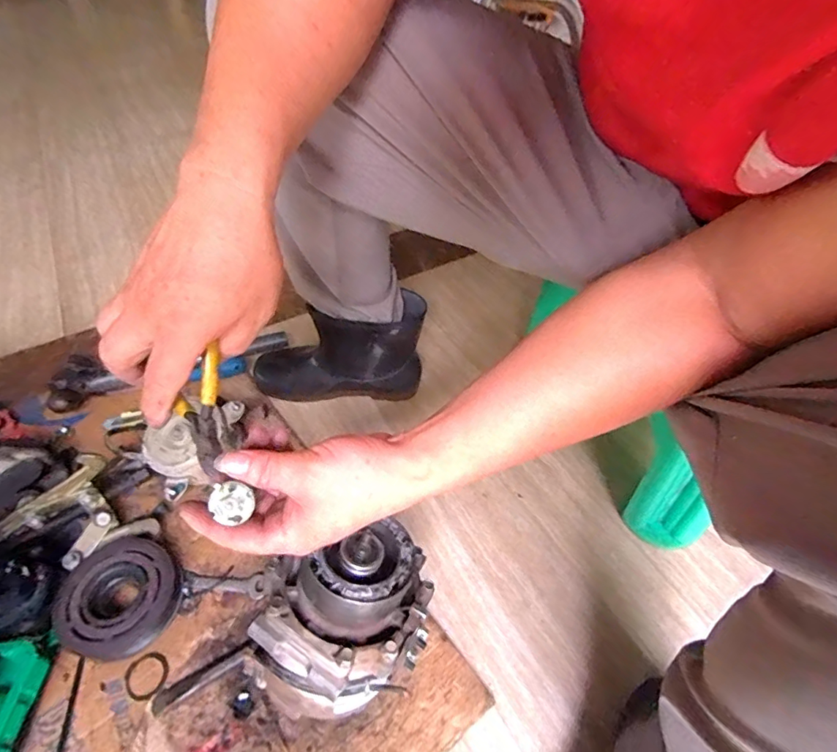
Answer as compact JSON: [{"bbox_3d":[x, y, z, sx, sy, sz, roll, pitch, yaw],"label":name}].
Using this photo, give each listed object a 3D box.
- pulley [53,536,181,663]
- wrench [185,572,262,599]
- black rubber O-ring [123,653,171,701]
[{"bbox_3d":[-0.308,0.227,0.499,0.114,0.047,0.104,0,46,0],"label":"pulley"},{"bbox_3d":[-0.212,0.224,0.525,0.099,0.004,0.025,5,47,5],"label":"wrench"},{"bbox_3d":[-0.266,0.292,0.470,0.042,0.004,0.039,18,49,17],"label":"black rubber O-ring"}]

